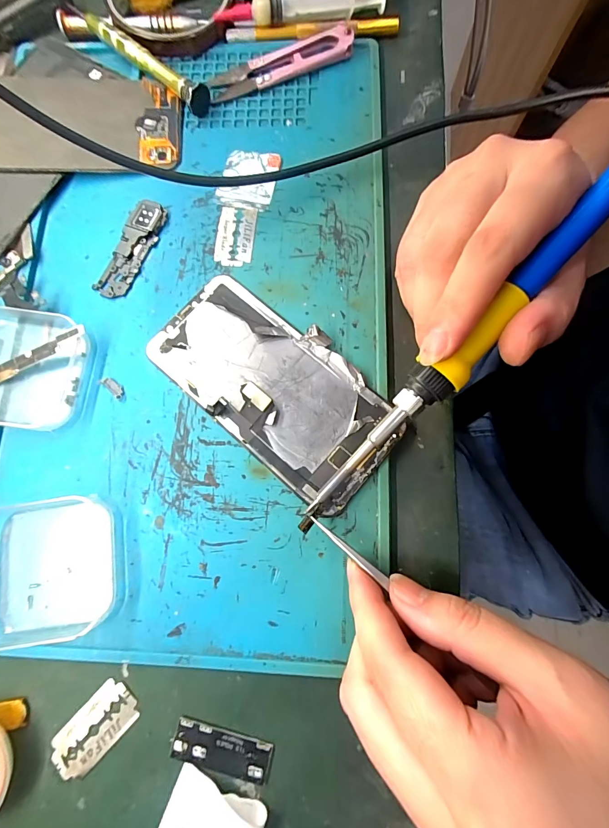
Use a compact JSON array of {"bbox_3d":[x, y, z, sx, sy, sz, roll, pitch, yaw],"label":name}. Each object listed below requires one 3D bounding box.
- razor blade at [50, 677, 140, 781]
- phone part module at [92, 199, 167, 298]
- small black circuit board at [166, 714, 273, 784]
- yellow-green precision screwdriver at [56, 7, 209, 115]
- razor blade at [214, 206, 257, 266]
[{"bbox_3d":[-0.096,0.144,0.164,0.023,0.004,0.041,41,80,16],"label":"razor blade"},{"bbox_3d":[-0.102,-0.098,0.212,0.022,0.005,0.063,18,79,6],"label":"phone part module"},{"bbox_3d":[-0.037,0.150,0.158,0.044,0.004,0.016,13,79,5],"label":"small black circuit board"},{"bbox_3d":[-0.112,-0.233,0.231,0.130,0.015,0.015,38,82,9],"label":"yellow-green precision screwdriver"},{"bbox_3d":[-0.041,-0.106,0.211,0.023,0.004,0.038,5,78,3],"label":"razor blade"}]

